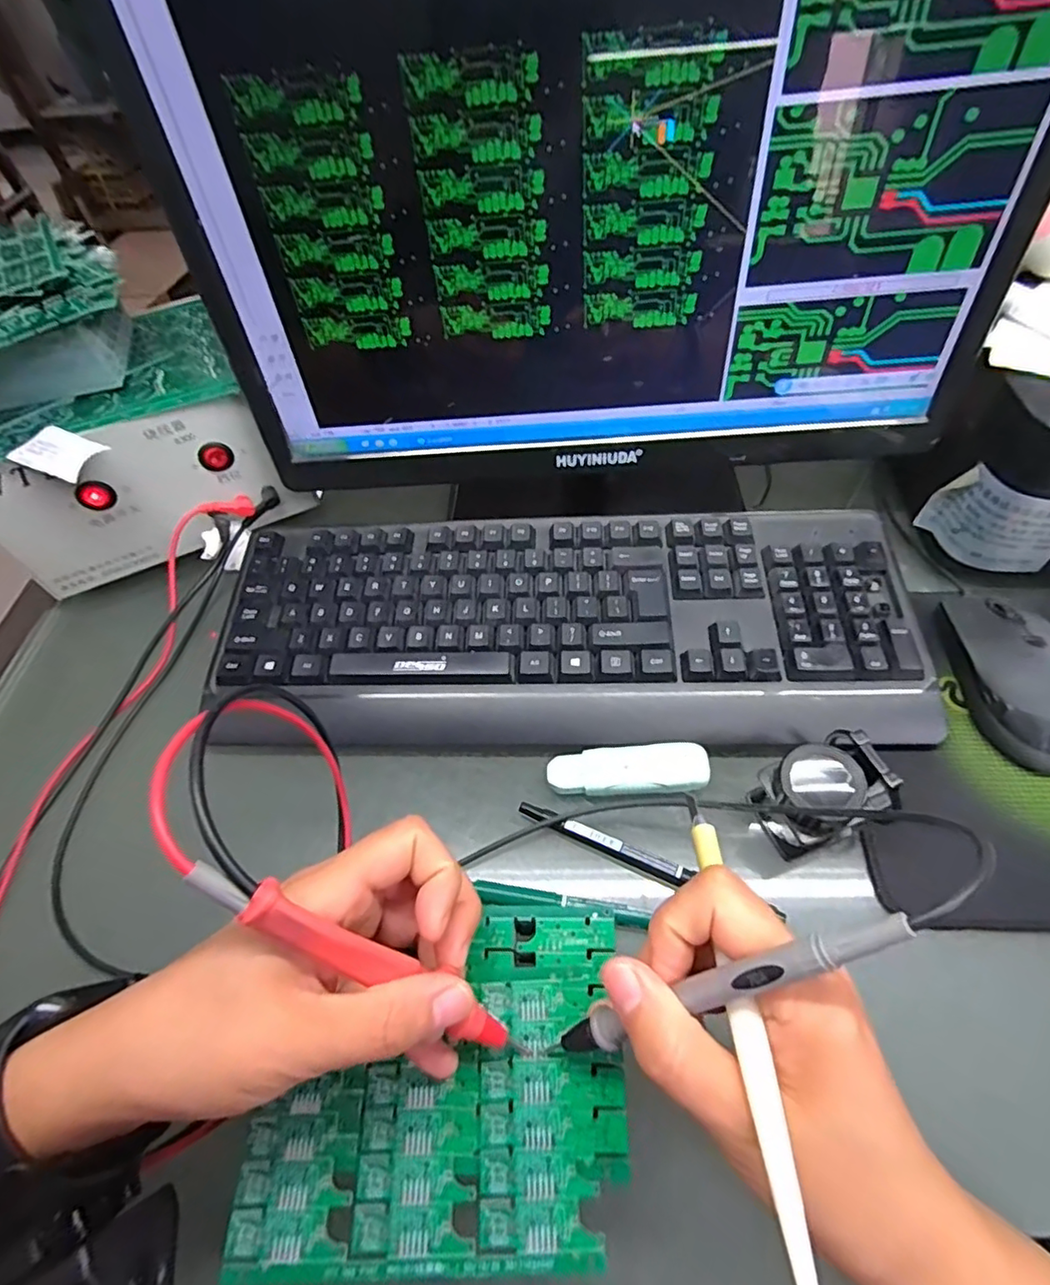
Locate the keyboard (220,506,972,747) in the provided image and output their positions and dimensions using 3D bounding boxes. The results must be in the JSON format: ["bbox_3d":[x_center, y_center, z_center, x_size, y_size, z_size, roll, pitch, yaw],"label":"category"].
[{"bbox_3d":[0.021,-0.015,0.377,0.424,0.036,0.159,0,60,3],"label":"keyboard"}]

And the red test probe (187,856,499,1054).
[{"bbox_3d":[-0.051,0.106,0.192,0.128,0.008,0.011,43,63,-22],"label":"red test probe"}]

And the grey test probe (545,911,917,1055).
[{"bbox_3d":[0.054,0.114,0.187,0.017,0.142,0.012,8,48,-45],"label":"grey test probe"}]

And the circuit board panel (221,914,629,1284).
[{"bbox_3d":[-0.032,0.166,0.223,0.138,0.004,0.106,-4,54,2],"label":"circuit board panel"}]

